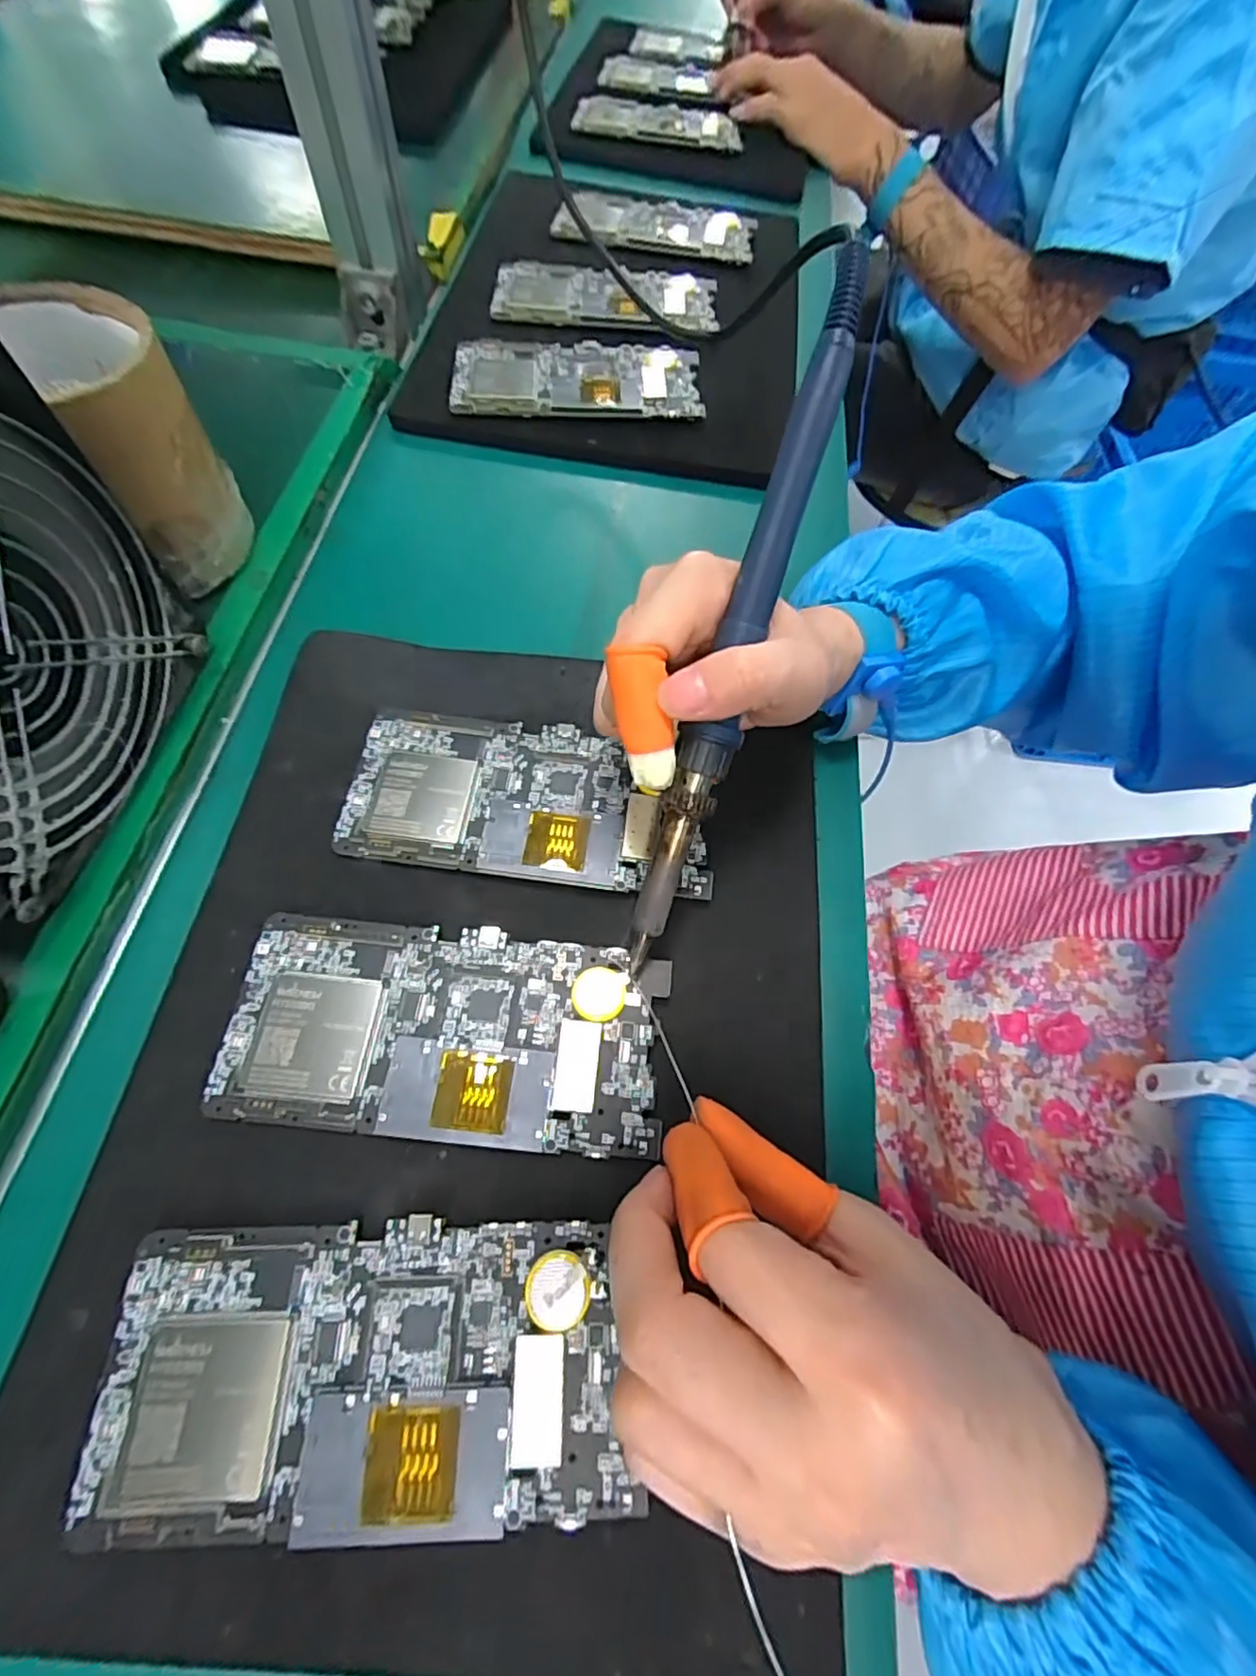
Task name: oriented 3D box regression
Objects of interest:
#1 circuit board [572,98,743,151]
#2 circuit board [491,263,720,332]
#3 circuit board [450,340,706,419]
[{"bbox_3d":[0.030,-0.682,0.591,0.156,0.010,0.070,11,64,1],"label":"circuit board"},{"bbox_3d":[-0.016,-0.383,0.441,0.155,0.011,0.077,3,64,-3],"label":"circuit board"},{"bbox_3d":[-0.032,-0.296,0.397,0.153,0.008,0.075,-2,65,-3],"label":"circuit board"}]

